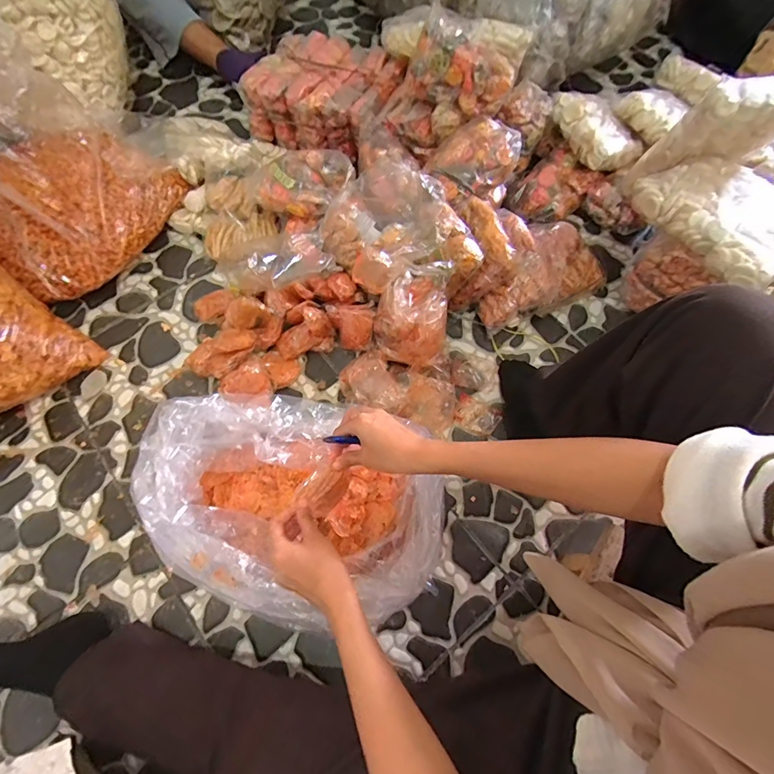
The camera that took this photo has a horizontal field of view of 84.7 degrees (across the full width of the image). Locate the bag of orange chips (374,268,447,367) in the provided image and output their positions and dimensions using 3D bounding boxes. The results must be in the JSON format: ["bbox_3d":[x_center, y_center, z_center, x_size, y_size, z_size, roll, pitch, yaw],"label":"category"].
[{"bbox_3d":[0.041,-0.122,0.724,0.121,0.092,0.140,3,68,0],"label":"bag of orange chips"}]

